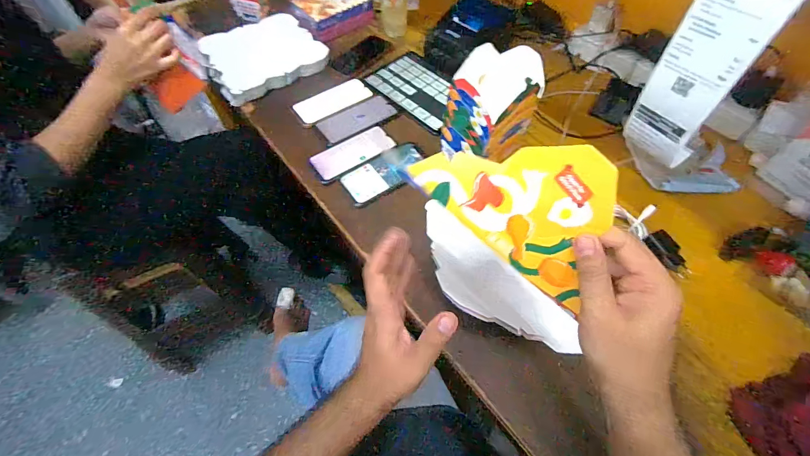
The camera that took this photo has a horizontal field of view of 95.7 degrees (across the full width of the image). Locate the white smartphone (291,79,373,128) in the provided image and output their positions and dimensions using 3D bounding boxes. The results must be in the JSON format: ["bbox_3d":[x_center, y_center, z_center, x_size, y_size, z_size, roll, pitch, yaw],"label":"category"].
[{"bbox_3d":[-0.163,-0.277,0.801,0.171,0.008,0.085,-34,63,-20],"label":"white smartphone"}]

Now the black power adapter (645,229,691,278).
[{"bbox_3d":[0.415,0.039,0.575,0.036,0.022,0.077,-14,58,-8],"label":"black power adapter"}]

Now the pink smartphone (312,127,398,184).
[{"bbox_3d":[-0.103,-0.147,0.715,0.164,0.014,0.086,-31,61,-18],"label":"pink smartphone"}]

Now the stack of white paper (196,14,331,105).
[{"bbox_3d":[-0.348,-0.423,0.880,0.259,0.032,0.270,-33,62,-19],"label":"stack of white paper"}]

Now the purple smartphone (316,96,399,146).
[{"bbox_3d":[-0.101,-0.229,0.770,0.164,0.010,0.068,-29,61,-17],"label":"purple smartphone"}]

